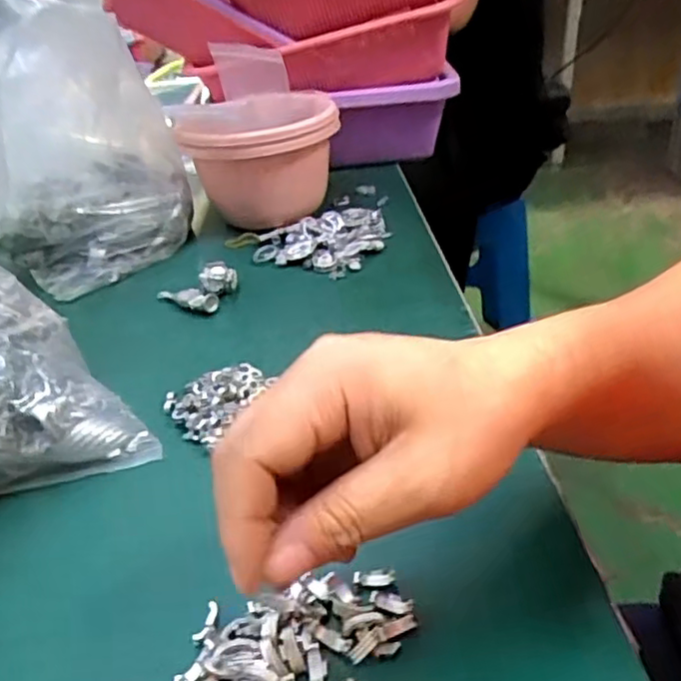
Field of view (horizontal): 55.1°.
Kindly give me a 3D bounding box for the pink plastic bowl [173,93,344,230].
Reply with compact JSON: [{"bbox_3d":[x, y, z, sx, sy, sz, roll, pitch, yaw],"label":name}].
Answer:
[{"bbox_3d":[-0.071,-0.170,0.618,0.140,0.113,0.134,-5,31,2],"label":"pink plastic bowl"}]

